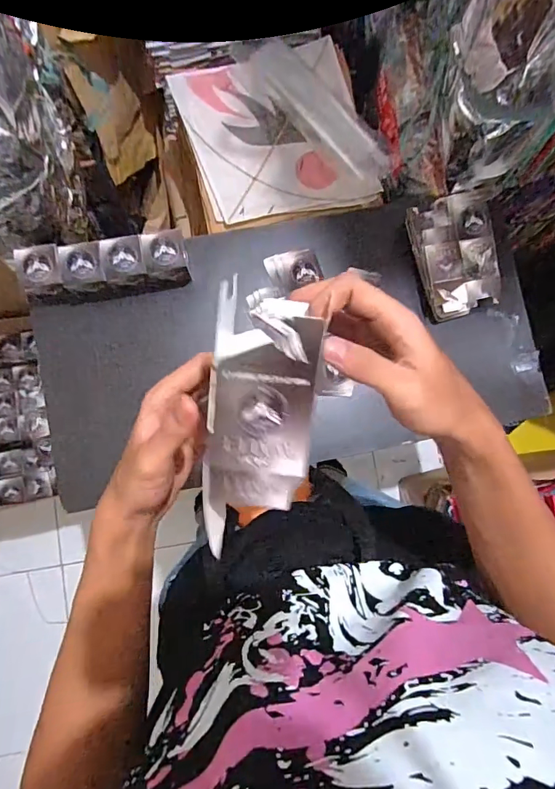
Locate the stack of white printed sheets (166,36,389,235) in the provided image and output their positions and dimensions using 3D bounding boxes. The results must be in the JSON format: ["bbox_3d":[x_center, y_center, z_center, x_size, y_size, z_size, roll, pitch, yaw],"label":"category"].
[{"bbox_3d":[0.003,-0.519,0.900,0.361,0.038,0.372,-15,85,-5],"label":"stack of white printed sheets"}]

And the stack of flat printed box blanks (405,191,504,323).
[{"bbox_3d":[0.290,-0.225,0.730,0.126,0.036,0.191,-13,85,-5],"label":"stack of flat printed box blanks"}]

